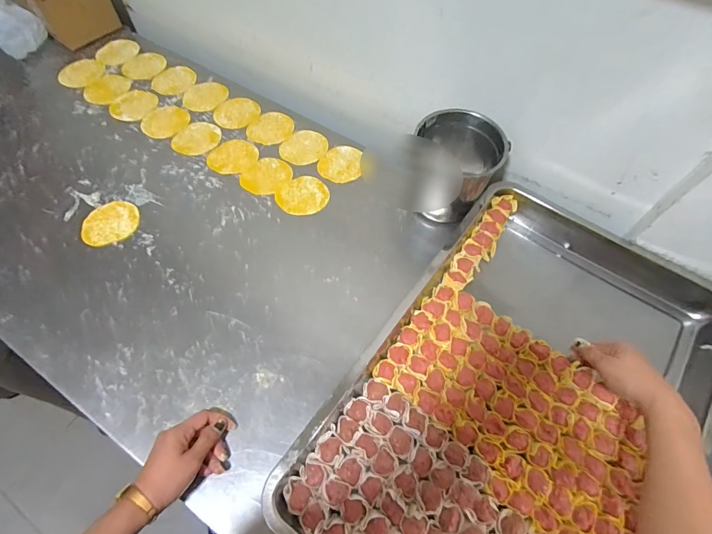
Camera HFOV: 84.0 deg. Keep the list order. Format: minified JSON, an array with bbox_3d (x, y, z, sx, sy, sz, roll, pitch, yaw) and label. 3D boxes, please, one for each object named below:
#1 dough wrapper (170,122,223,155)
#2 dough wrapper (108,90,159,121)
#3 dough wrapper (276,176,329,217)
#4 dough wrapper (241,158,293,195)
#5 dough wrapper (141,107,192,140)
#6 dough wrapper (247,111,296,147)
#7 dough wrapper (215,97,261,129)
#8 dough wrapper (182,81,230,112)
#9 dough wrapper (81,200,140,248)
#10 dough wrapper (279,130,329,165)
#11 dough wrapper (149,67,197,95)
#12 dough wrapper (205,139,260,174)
[{"bbox_3d":[-0.307,-0.247,0.760,0.078,0.004,0.089,33,66,13],"label":"dough wrapper"},{"bbox_3d":[-0.454,-0.330,0.806,0.091,0.005,0.091,1,63,-3],"label":"dough wrapper"},{"bbox_3d":[-0.092,-0.125,0.692,0.087,0.004,0.079,-40,71,-21],"label":"dough wrapper"},{"bbox_3d":[-0.161,-0.164,0.713,0.077,0.004,0.086,34,66,14],"label":"dough wrapper"},{"bbox_3d":[-0.377,-0.288,0.783,0.091,0.004,0.091,1,63,-3],"label":"dough wrapper"},{"bbox_3d":[-0.168,-0.271,0.774,0.086,0.005,0.090,0,59,0],"label":"dough wrapper"},{"bbox_3d":[-0.241,-0.310,0.795,0.074,0.006,0.090,36,66,14],"label":"dough wrapper"},{"bbox_3d":[-0.313,-0.354,0.820,0.092,0.004,0.092,1,61,-1],"label":"dough wrapper"},{"bbox_3d":[-0.406,-0.076,0.654,0.086,0.004,0.083,-16,65,-11],"label":"dough wrapper"},{"bbox_3d":[-0.097,-0.226,0.751,0.077,0.004,0.090,34,66,14],"label":"dough wrapper"},{"bbox_3d":[-0.388,-0.399,0.843,0.094,0.004,0.094,1,63,-3],"label":"dough wrapper"},{"bbox_3d":[-0.230,-0.205,0.738,0.081,0.005,0.087,1,63,-3],"label":"dough wrapper"}]

